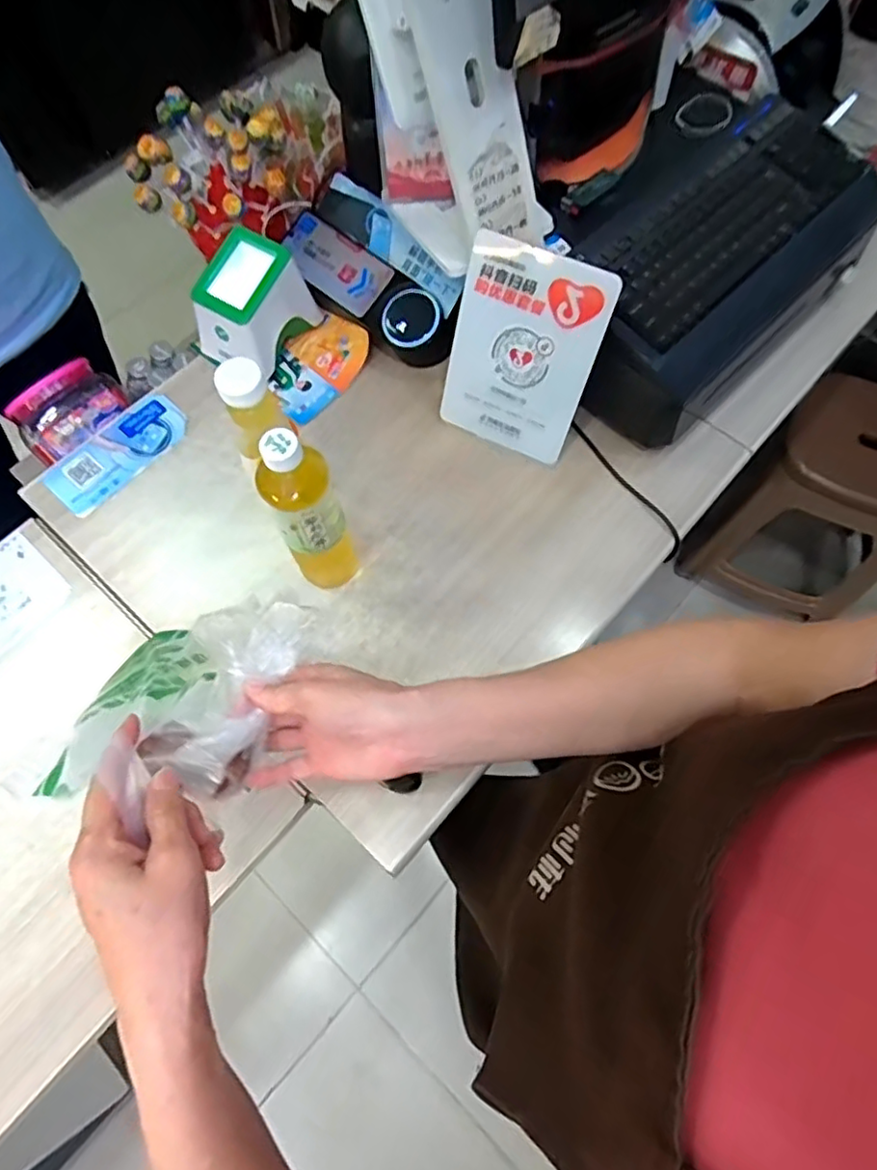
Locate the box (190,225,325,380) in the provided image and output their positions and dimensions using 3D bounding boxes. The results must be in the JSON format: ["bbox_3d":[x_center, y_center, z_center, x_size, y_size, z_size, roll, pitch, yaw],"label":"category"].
[{"bbox_3d":[-0.218,-0.330,0.735,0.103,0.093,0.124,30,72,12],"label":"box"}]

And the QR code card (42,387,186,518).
[{"bbox_3d":[-0.371,-0.155,0.732,0.085,0.008,0.168,40,74,15],"label":"QR code card"}]

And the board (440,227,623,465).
[{"bbox_3d":[0.084,-0.236,0.649,0.145,0.209,0.012,24,47,9],"label":"board"}]

